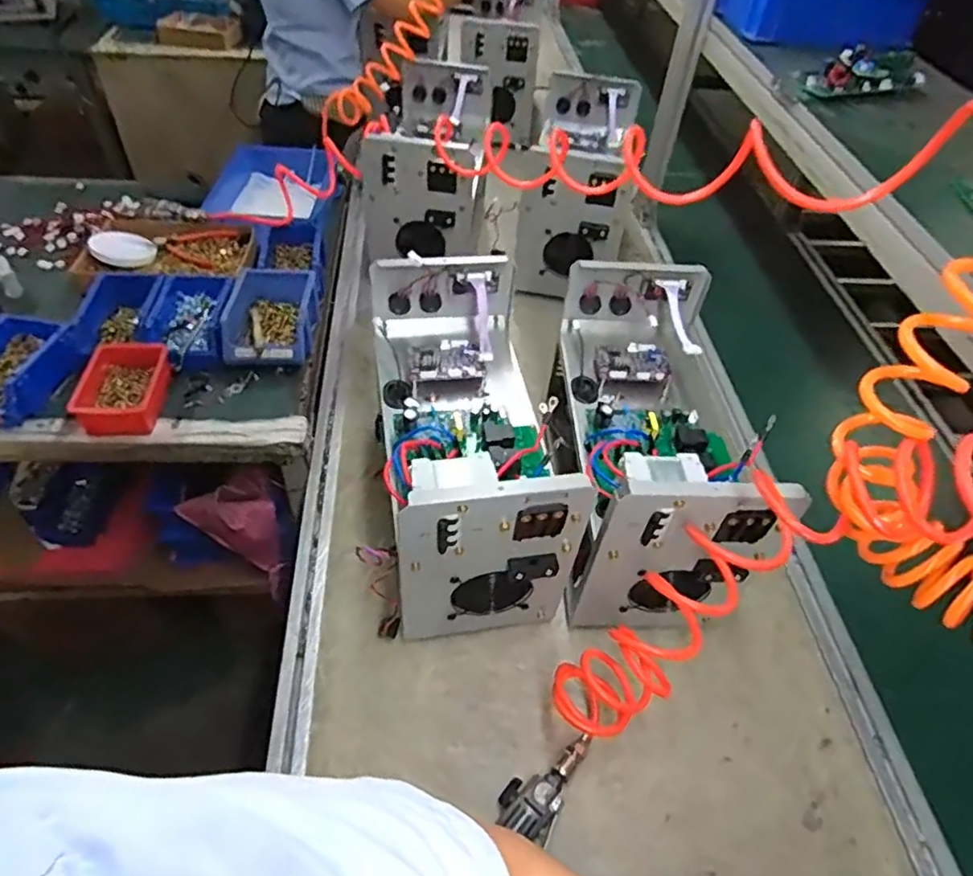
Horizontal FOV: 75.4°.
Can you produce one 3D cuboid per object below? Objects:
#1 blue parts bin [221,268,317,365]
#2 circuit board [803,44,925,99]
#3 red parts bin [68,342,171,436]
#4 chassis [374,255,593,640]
[{"bbox_3d":[-0.341,-0.190,1.011,0.129,0.073,0.193,2,48,-5],"label":"blue parts bin"},{"bbox_3d":[0.545,-0.523,0.900,0.179,0.044,0.075,-12,51,-16],"label":"circuit board"},{"bbox_3d":[-0.513,-0.071,0.897,0.106,0.053,0.151,3,48,-3],"label":"red parts bin"},{"bbox_3d":[-0.028,0.008,0.760,0.183,0.275,0.384,-3,49,-9],"label":"chassis"}]

